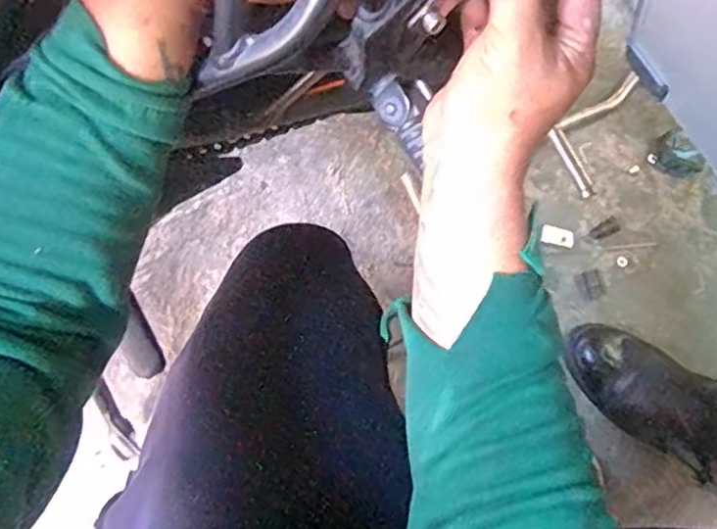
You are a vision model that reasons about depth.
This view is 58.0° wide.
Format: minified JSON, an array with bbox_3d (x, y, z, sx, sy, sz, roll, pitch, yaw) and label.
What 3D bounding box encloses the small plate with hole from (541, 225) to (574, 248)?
[{"bbox_3d":[0.289,-0.040,0.931,0.042,0.005,0.026,12,79,3],"label":"small plate with hole"}]

